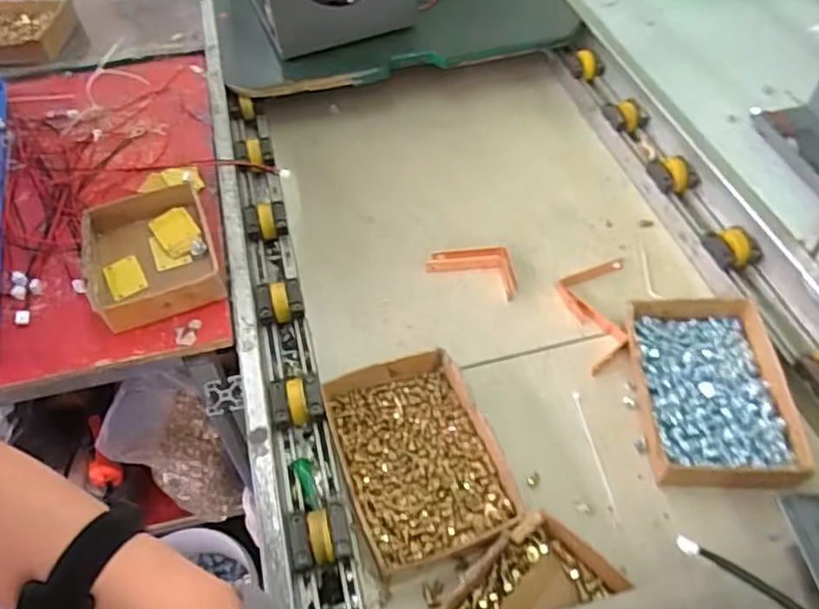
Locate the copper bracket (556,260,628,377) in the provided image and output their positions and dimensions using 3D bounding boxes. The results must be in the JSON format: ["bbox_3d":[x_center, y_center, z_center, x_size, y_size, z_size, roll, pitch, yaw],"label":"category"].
[{"bbox_3d":[0.225,0.010,0.803,0.081,0.016,0.171,6,52,8],"label":"copper bracket"}]

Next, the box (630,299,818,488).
[{"bbox_3d":[0.328,0.091,0.710,0.154,0.040,0.220,2,52,4],"label":"box"}]

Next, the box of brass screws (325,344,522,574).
[{"bbox_3d":[0.008,0.160,0.671,0.155,0.048,0.212,-17,53,-10],"label":"box of brass screws"}]

